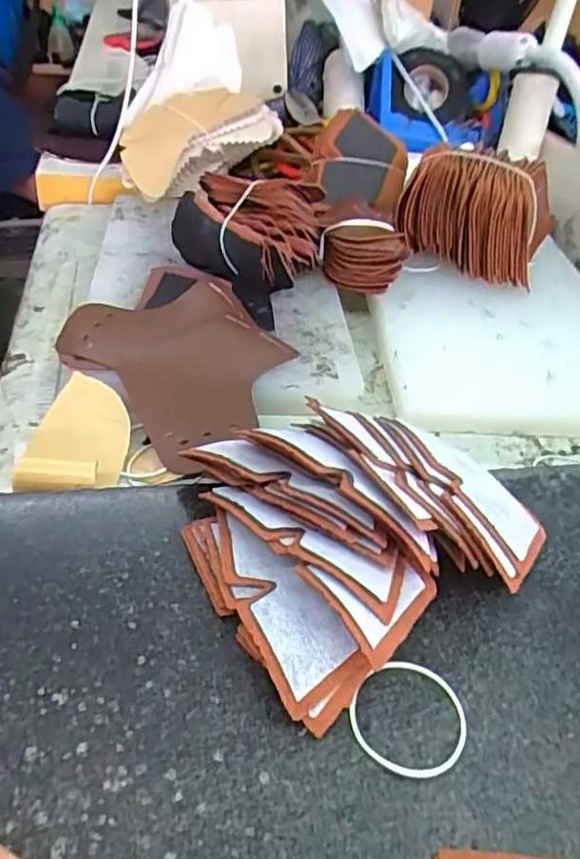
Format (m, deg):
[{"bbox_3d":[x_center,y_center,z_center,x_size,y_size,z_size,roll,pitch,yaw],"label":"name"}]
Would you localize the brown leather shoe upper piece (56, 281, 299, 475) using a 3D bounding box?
[{"bbox_3d":[-0.081,-0.049,0.445,0.141,0.042,0.121,32,50,27],"label":"brown leather shoe upper piece"}]

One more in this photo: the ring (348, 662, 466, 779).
[{"bbox_3d":[0.050,0.120,0.264,0.047,0.005,0.048,4,43,-4],"label":"ring"}]

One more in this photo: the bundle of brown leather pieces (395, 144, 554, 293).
[{"bbox_3d":[0.162,-0.191,0.549,0.126,0.089,0.092,18,43,13],"label":"bundle of brown leather pieces"}]

